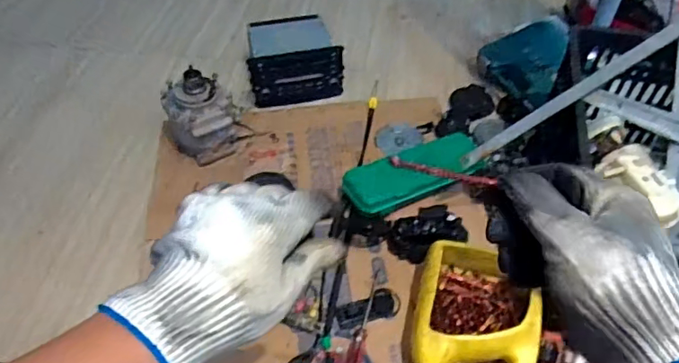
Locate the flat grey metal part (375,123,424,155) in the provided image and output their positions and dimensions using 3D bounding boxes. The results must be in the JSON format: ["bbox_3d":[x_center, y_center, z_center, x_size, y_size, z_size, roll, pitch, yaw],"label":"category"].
[{"bbox_3d":[0.130,-0.090,1.121,0.099,0.011,0.107,0,48,0],"label":"flat grey metal part"}]

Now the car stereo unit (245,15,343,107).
[{"bbox_3d":[-0.104,-0.293,1.243,0.211,0.113,0.227,-6,49,-4],"label":"car stereo unit"}]

